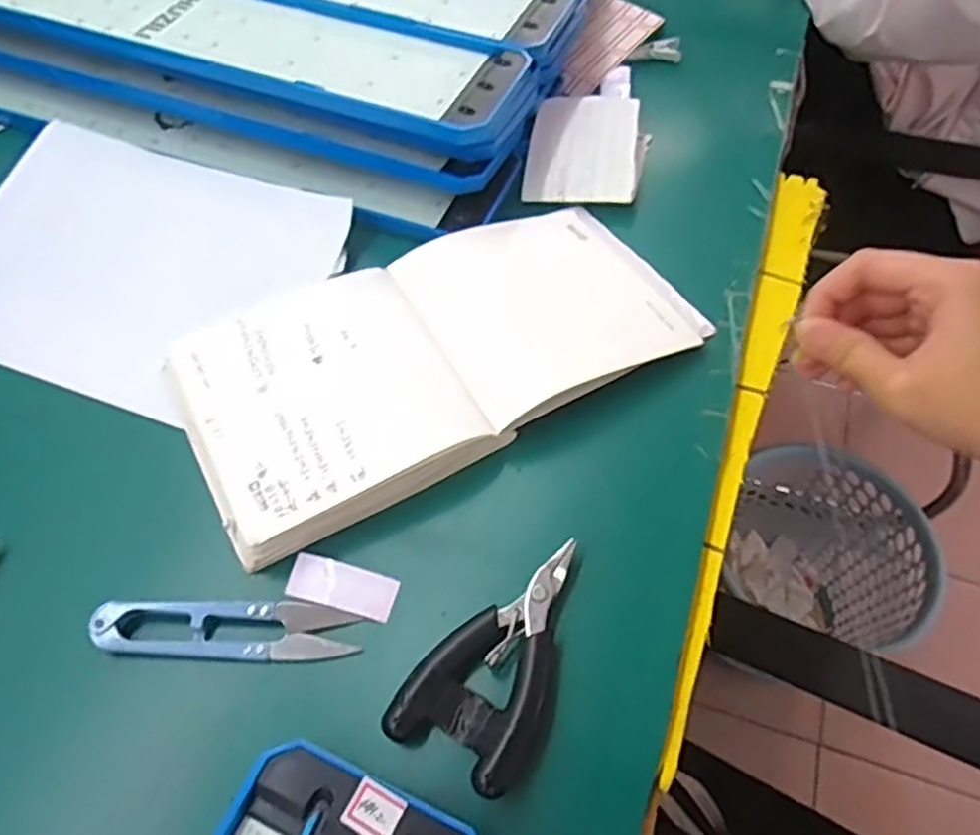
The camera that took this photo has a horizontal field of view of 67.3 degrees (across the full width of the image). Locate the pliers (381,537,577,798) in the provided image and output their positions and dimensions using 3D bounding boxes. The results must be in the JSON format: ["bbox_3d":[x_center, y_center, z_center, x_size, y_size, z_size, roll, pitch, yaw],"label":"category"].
[{"bbox_3d":[0.005,0.089,0.281,0.050,0.019,0.091,27,60,14],"label":"pliers"}]

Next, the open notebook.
[{"bbox_3d":[-0.025,-0.037,0.362,0.245,0.015,0.130,-26,62,-18],"label":"open notebook"}]

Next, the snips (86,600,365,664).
[{"bbox_3d":[-0.104,0.083,0.291,0.101,0.009,0.023,3,57,-1],"label":"snips"}]

